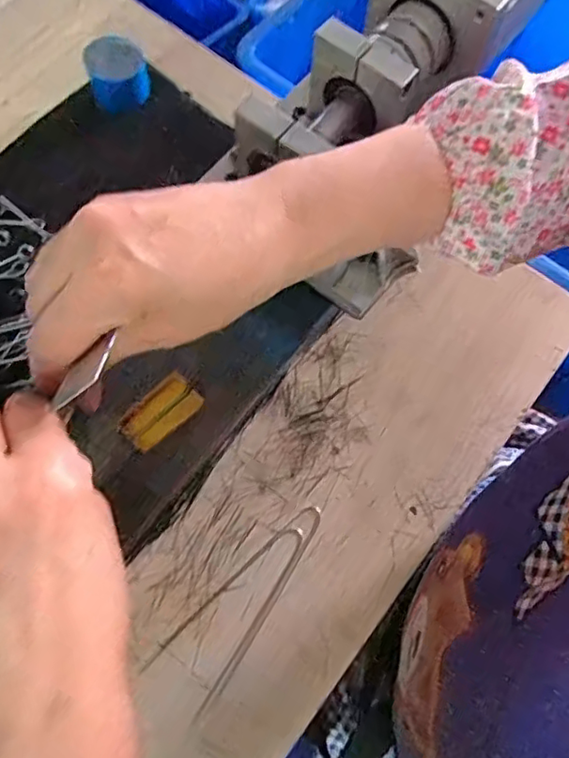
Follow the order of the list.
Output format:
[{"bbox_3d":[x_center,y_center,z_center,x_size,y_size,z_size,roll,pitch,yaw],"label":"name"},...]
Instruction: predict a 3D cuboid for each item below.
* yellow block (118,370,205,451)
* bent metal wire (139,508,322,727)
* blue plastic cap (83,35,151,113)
[{"bbox_3d":[-0.081,0.021,0.378,0.052,0.011,0.028,-43,77,-13],"label":"yellow block"},{"bbox_3d":[-0.023,0.153,0.396,0.049,0.004,0.153,41,76,12],"label":"bent metal wire"},{"bbox_3d":[-0.144,-0.265,0.505,0.049,0.044,0.048,0,72,-1],"label":"blue plastic cap"}]

